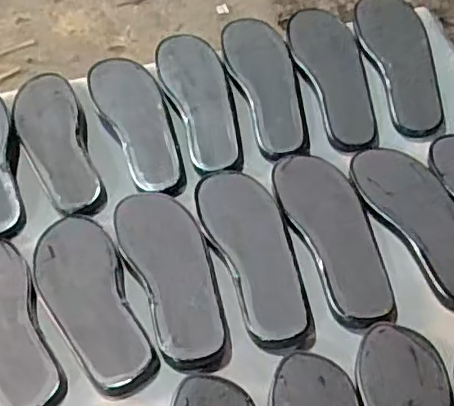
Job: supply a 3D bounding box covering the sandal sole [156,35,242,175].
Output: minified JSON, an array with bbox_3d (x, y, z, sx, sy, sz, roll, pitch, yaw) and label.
[{"bbox_3d":[-0.039,-0.155,0.843,0.090,0.020,0.247,-15,67,-9],"label":"sandal sole"}]

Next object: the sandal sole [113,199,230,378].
[{"bbox_3d":[-0.065,0.073,0.672,0.096,0.016,0.262,-19,54,-12],"label":"sandal sole"}]

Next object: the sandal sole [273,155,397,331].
[{"bbox_3d":[0.134,0.037,0.709,0.094,0.016,0.255,-15,53,-8],"label":"sandal sole"}]

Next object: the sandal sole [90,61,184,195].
[{"bbox_3d":[-0.128,-0.122,0.822,0.095,0.036,0.252,-22,68,-14],"label":"sandal sole"}]

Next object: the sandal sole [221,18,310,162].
[{"bbox_3d":[0.062,-0.175,0.850,0.094,0.027,0.246,-13,67,-7],"label":"sandal sole"}]

